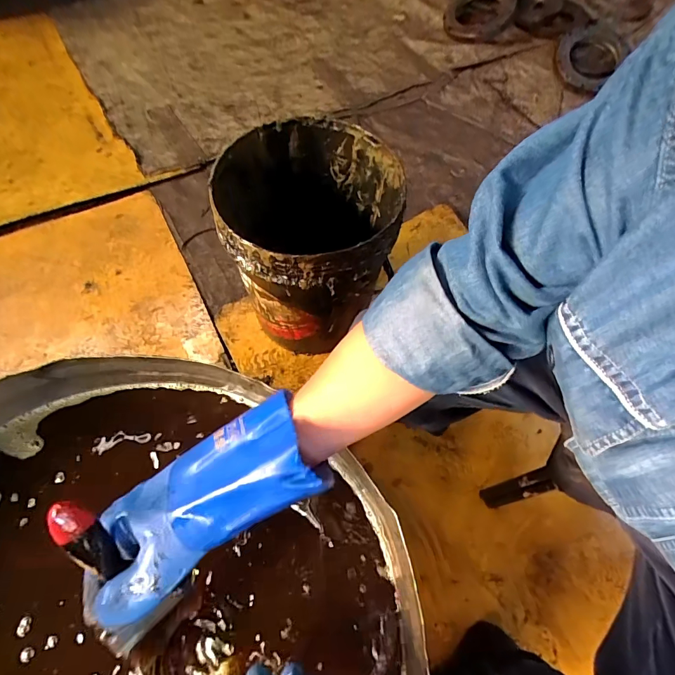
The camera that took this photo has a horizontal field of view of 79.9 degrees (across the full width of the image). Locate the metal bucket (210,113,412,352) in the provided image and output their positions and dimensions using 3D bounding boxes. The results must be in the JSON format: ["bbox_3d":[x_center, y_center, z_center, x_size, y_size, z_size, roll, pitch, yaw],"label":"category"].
[{"bbox_3d":[-0.034,-0.151,0.709,0.268,0.315,0.246,1,63,-2],"label":"metal bucket"}]

